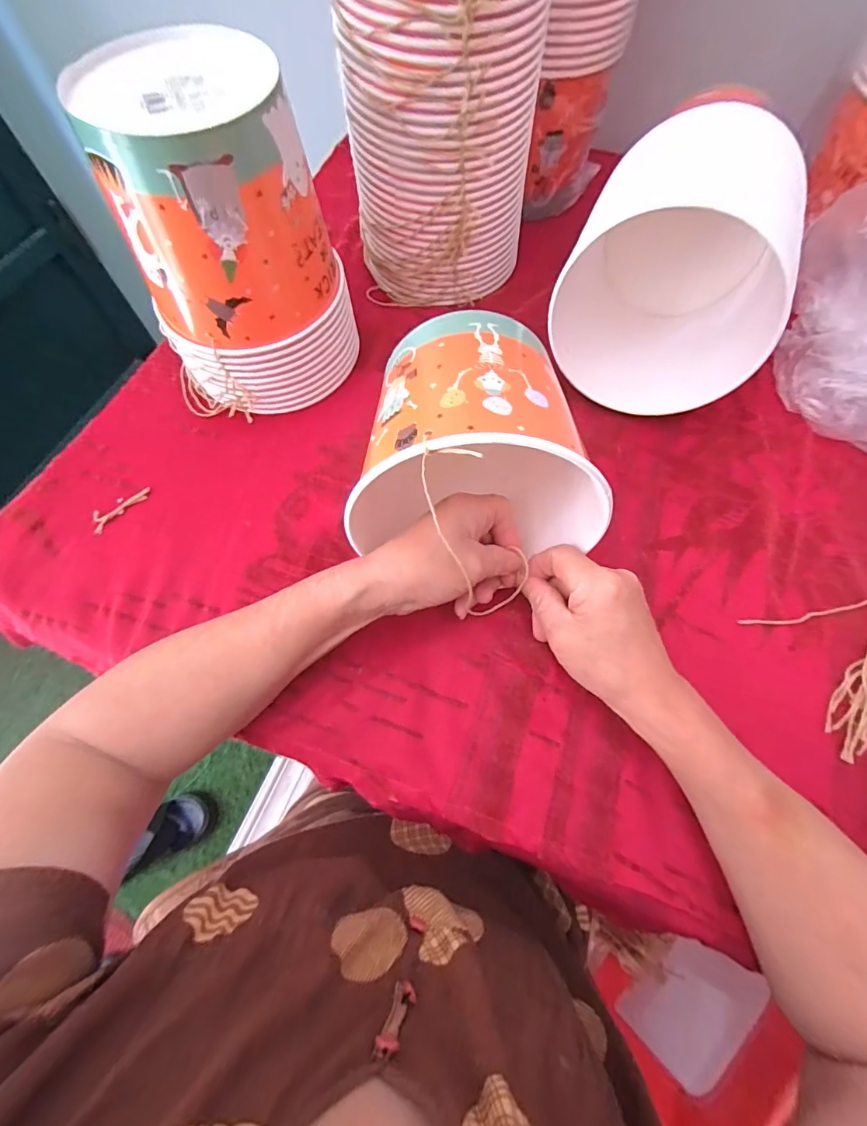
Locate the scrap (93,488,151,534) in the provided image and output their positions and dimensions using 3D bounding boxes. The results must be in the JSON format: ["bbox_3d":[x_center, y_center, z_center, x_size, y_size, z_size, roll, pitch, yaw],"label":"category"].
[{"bbox_3d":[-0.269,-0.048,0.390,0.053,0.004,0.019,-39,72,-14],"label":"scrap"}]

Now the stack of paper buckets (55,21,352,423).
[{"bbox_3d":[-0.164,-0.243,0.363,0.169,0.198,0.136,-34,71,-12],"label":"stack of paper buckets"}]

